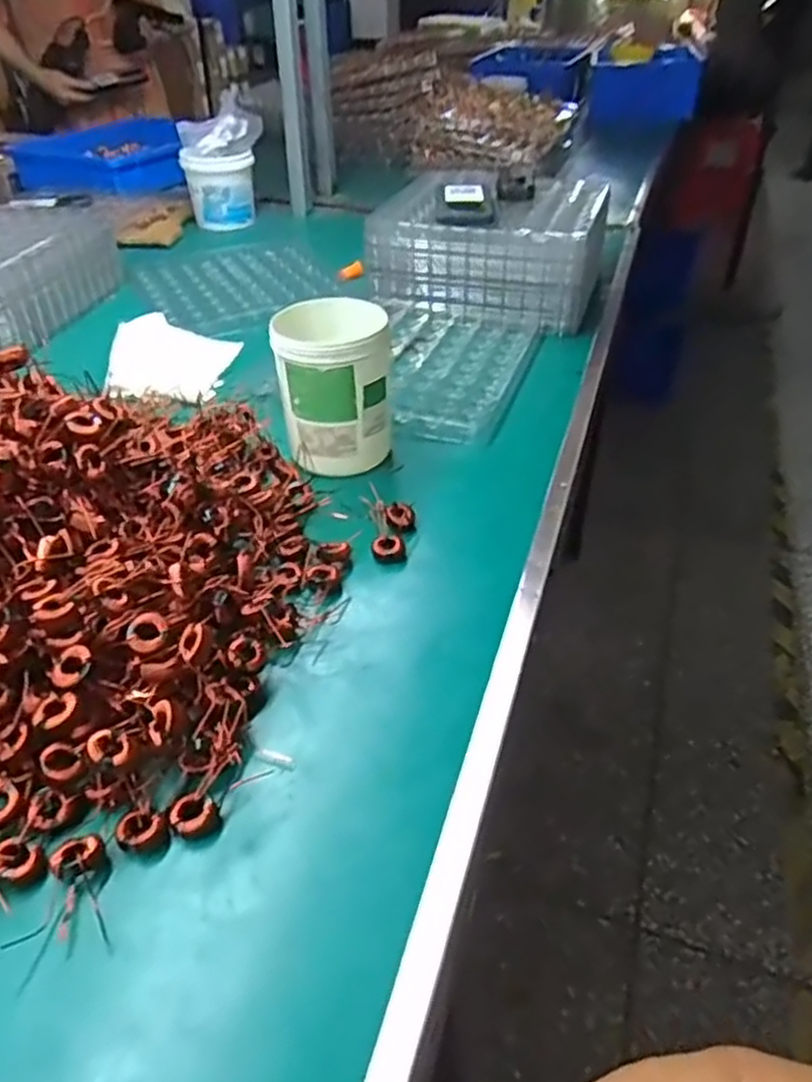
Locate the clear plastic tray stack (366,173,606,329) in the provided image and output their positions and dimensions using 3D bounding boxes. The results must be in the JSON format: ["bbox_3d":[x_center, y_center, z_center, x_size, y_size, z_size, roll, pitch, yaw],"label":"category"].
[{"bbox_3d":[0.119,-0.406,1.035,0.286,0.127,0.249,12,40,15],"label":"clear plastic tray stack"}]

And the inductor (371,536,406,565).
[{"bbox_3d":[-0.014,0.007,0.625,0.027,0.015,0.022,-1,39,-1],"label":"inductor"}]

